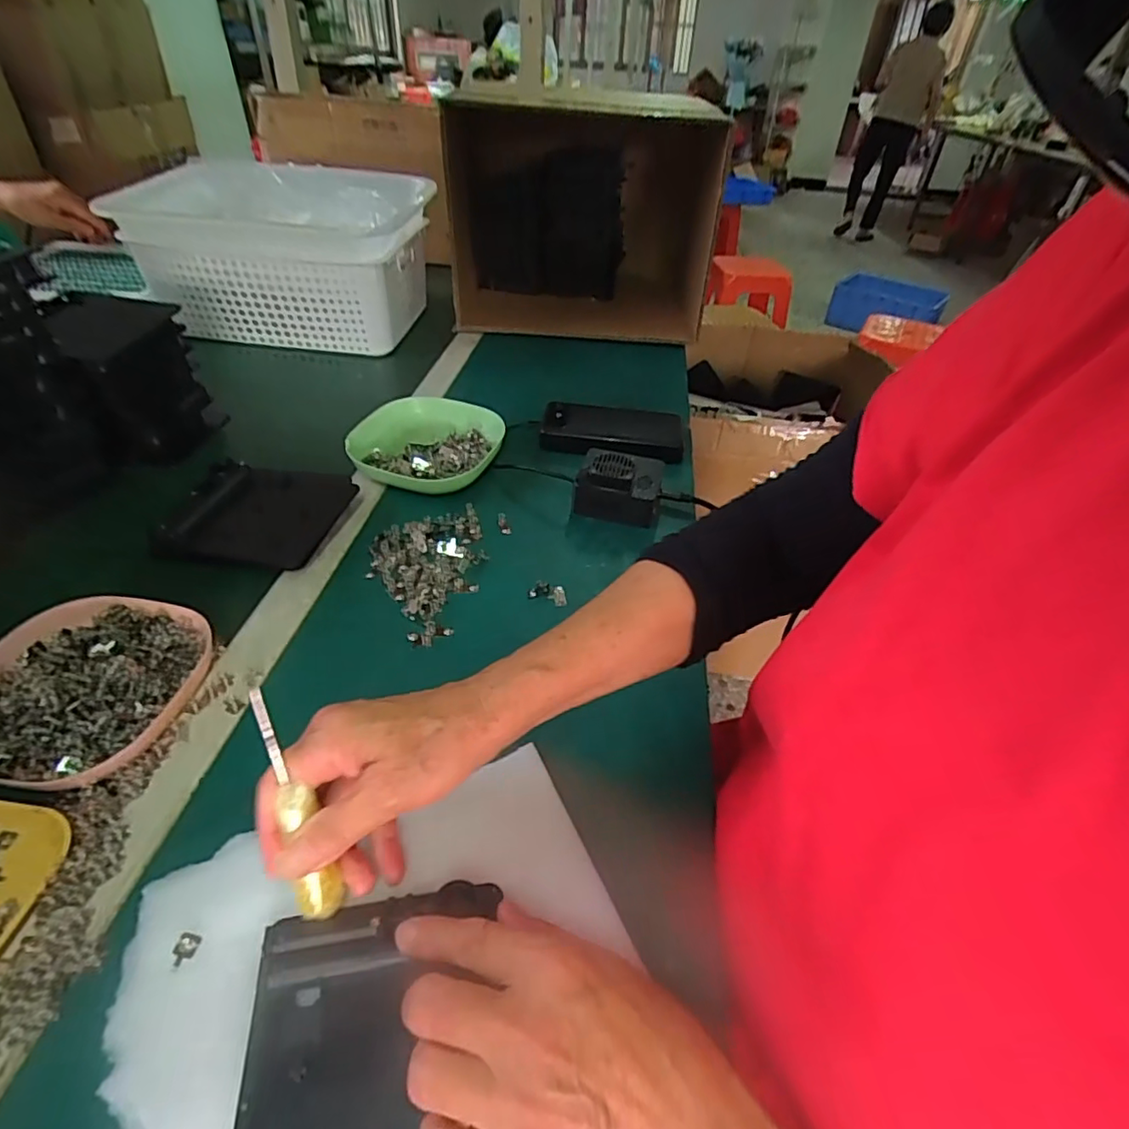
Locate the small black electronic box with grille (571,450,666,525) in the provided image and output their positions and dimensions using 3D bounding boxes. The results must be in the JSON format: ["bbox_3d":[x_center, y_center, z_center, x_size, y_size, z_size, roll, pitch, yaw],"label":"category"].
[{"bbox_3d":[0.053,-0.077,0.566,0.078,0.045,0.058,11,42,7],"label":"small black electronic box with grille"}]

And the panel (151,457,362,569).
[{"bbox_3d":[-0.261,-0.045,0.511,0.125,0.026,0.110,7,42,2],"label":"panel"}]

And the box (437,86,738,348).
[{"bbox_3d":[0.025,-0.549,0.928,0.363,0.301,0.344,5,41,1],"label":"box"}]

